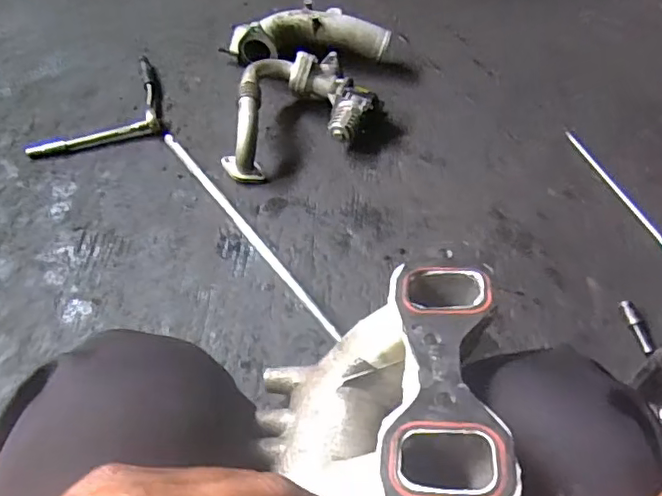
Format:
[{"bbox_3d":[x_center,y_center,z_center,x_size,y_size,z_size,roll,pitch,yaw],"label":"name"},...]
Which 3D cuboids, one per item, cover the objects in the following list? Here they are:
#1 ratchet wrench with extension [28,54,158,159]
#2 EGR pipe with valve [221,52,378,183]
[{"bbox_3d":[-0.425,-0.261,1.056,0.227,0.026,0.210,-11,56,-9],"label":"ratchet wrench with extension"},{"bbox_3d":[-0.067,-0.240,1.005,0.280,0.094,0.181,-19,58,-15],"label":"EGR pipe with valve"}]

